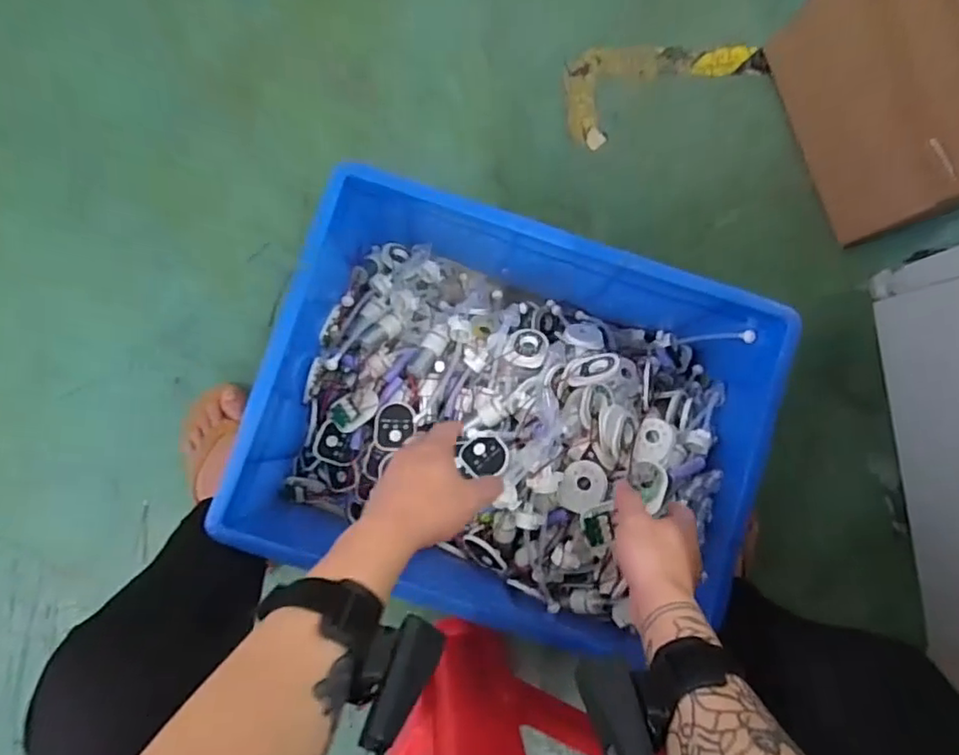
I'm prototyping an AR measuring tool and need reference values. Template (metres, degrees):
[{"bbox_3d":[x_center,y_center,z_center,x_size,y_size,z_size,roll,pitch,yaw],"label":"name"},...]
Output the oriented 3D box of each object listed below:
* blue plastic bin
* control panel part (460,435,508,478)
[{"bbox_3d":[0.037,0.045,0.732,0.523,0.218,0.414,20,83,-1],"label":"blue plastic bin"},{"bbox_3d":[0.005,0.087,0.673,0.053,0.014,0.042,-13,61,11],"label":"control panel part"}]

